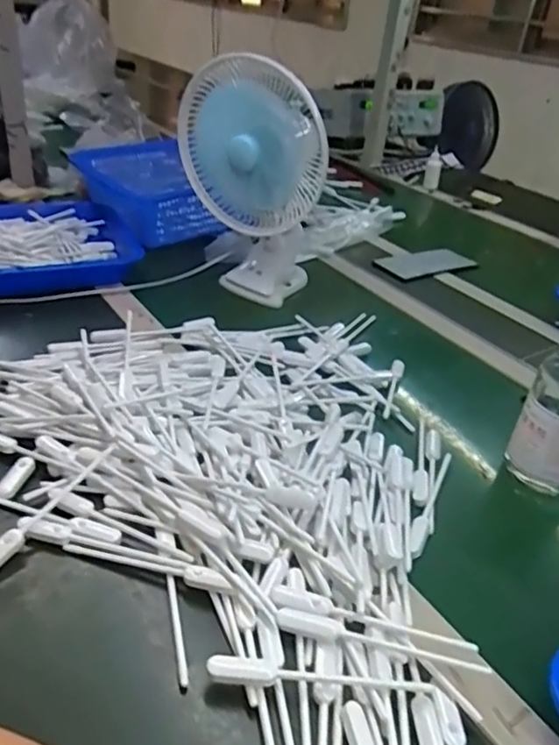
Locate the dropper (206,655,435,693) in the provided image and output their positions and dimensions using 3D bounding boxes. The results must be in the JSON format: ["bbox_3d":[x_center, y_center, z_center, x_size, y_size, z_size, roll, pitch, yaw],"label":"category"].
[{"bbox_3d":[0.026,0.196,0.384,0.142,0.013,0.014,5,33,-3],"label":"dropper"}]

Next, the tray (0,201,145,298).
[{"bbox_3d":[-0.418,-0.195,0.907,0.393,0.048,0.297,-7,36,-21],"label":"tray"}]

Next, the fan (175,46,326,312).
[{"bbox_3d":[-0.039,-0.278,0.848,0.188,0.293,0.204,6,33,-2],"label":"fan"}]

